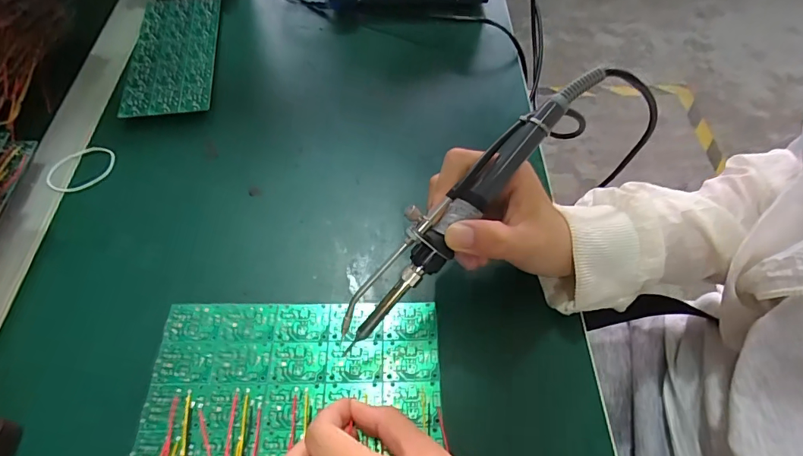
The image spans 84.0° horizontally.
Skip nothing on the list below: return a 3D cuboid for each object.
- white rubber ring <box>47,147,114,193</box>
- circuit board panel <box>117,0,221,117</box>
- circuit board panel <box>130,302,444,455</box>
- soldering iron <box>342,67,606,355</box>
[{"bbox_3d":[-0.263,-0.047,0.368,0.050,0.007,0.039,-17,59,-10],"label":"white rubber ring"},{"bbox_3d":[-0.220,-0.171,0.434,0.076,0.004,0.164,-6,60,-3],"label":"circuit board panel"},{"bbox_3d":[-0.065,0.093,0.271,0.172,0.010,0.101,-2,61,0],"label":"circuit board panel"},{"bbox_3d":[0.035,-0.015,0.248,0.027,0.028,0.201,43,92,21],"label":"soldering iron"}]

